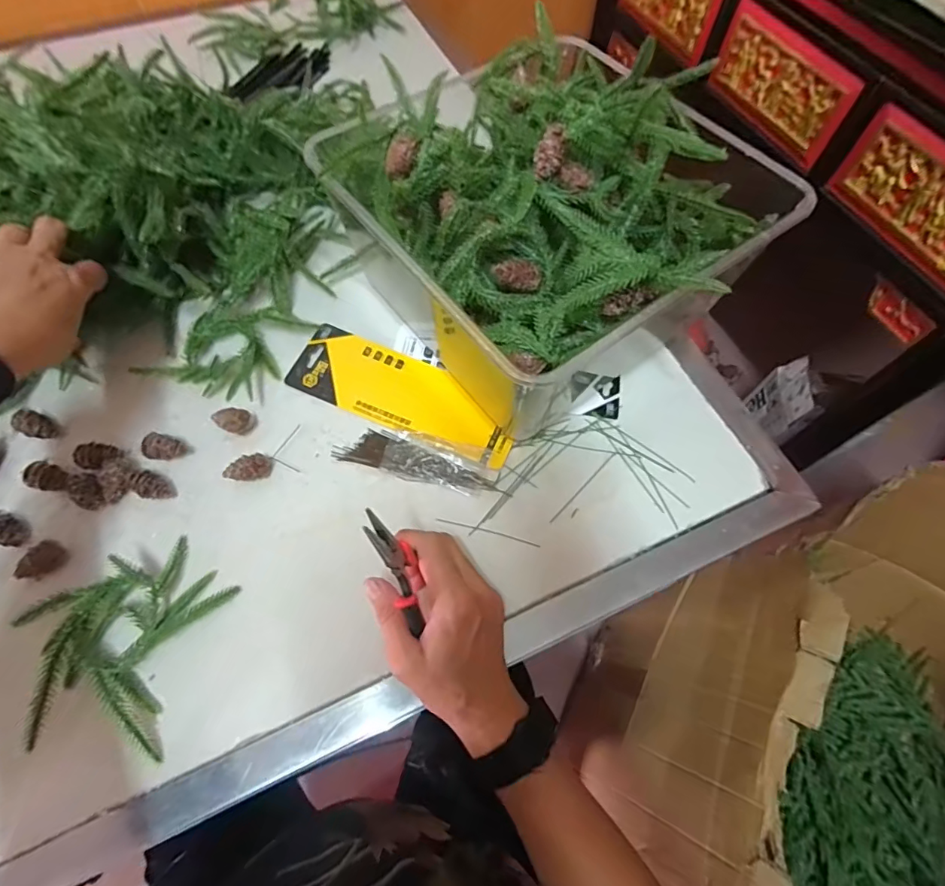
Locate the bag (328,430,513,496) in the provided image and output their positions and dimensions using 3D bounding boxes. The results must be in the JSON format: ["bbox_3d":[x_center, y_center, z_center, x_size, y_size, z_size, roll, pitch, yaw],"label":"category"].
[{"bbox_3d":[-0.045,0.011,0.430,0.143,0.011,0.044,15,66,6],"label":"bag"}]

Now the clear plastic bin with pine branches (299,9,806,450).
[{"bbox_3d":[0.063,-0.191,0.435,0.296,0.179,0.299,-34,70,-15],"label":"clear plastic bin with pine branches"}]

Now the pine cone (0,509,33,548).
[{"bbox_3d":[-0.376,0.069,0.398,0.030,0.022,0.024,18,66,8],"label":"pine cone"}]

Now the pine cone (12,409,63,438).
[{"bbox_3d":[-0.388,-0.017,0.436,0.023,0.028,0.022,0,65,-1],"label":"pine cone"}]

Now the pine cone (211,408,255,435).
[{"bbox_3d":[-0.216,-0.019,0.438,0.036,0.022,0.021,1,65,0],"label":"pine cone"}]

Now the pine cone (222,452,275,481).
[{"bbox_3d":[-0.191,0.022,0.421,0.038,0.020,0.017,-21,67,-10],"label":"pine cone"}]

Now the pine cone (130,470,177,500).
[{"bbox_3d":[-0.267,0.036,0.410,0.031,0.023,0.021,23,67,10],"label":"pine cone"}]

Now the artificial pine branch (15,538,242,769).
[{"bbox_3d":[-0.258,0.139,0.357,0.125,0.030,0.136,9,65,4],"label":"artificial pine branch"}]

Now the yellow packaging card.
[{"bbox_3d":[-0.063,-0.047,0.464,0.221,0.006,0.076,24,67,10],"label":"yellow packaging card"}]

